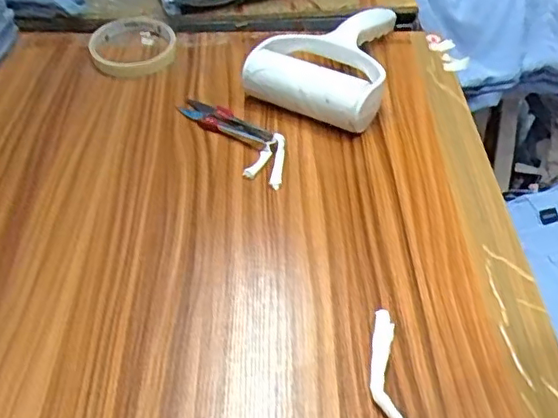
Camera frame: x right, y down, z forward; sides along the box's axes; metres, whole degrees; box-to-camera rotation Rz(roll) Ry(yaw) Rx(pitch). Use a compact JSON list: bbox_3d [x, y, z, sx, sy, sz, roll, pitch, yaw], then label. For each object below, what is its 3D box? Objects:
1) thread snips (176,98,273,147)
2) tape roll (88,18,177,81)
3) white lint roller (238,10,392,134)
[{"bbox_3d":[-0.043,-0.072,0.497,0.092,0.010,0.029,31,53,28],"label":"thread snips"},{"bbox_3d":[-0.140,-0.158,0.577,0.080,0.020,0.086,-1,45,1],"label":"tape roll"},{"bbox_3d":[0.045,-0.141,0.542,0.117,0.044,0.186,11,46,11],"label":"white lint roller"}]

